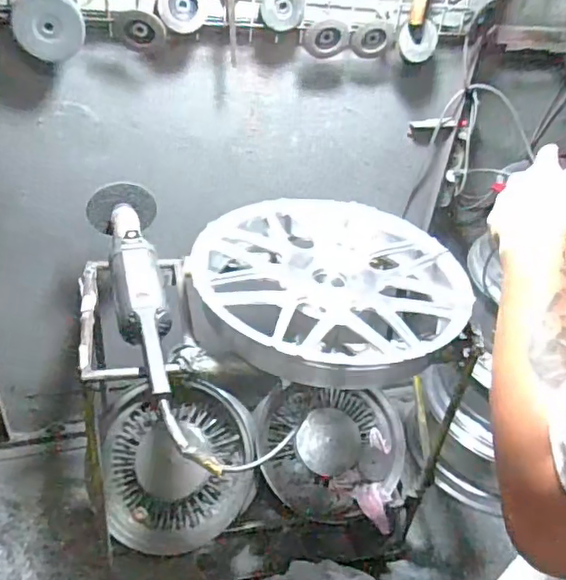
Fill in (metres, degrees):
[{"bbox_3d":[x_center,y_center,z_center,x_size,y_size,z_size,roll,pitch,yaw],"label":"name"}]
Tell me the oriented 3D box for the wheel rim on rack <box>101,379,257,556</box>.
[{"bbox_3d":[-0.238,0.387,1.239,0.355,0.127,0.356,-9,75,0],"label":"wheel rim on rack"}]

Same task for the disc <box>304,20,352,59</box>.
[{"bbox_3d":[0.089,-0.506,1.139,0.092,0.075,0.019,-2,41,-11],"label":"disc"}]

